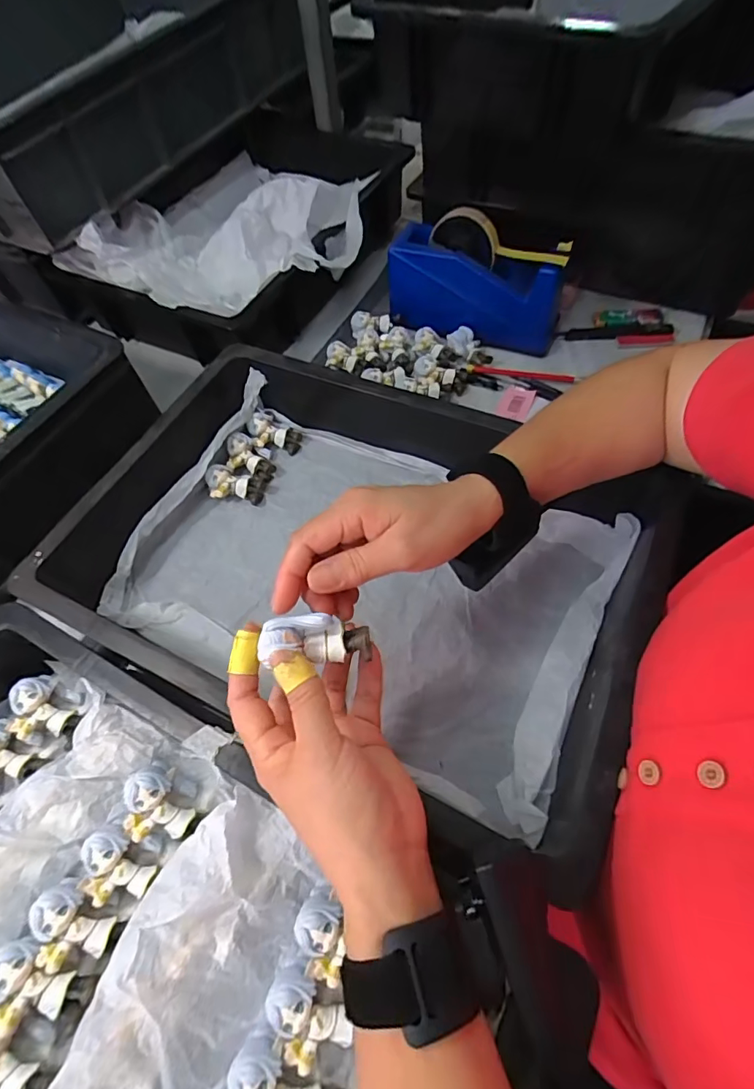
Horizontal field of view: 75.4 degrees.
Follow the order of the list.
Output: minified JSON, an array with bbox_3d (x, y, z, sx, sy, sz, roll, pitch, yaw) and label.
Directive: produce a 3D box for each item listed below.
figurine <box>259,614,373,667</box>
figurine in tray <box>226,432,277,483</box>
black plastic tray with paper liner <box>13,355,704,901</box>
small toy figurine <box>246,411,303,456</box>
[{"bbox_3d":[-0.034,0.053,0.270,0.055,0.019,0.022,5,58,-15],"label":"figurine"},{"bbox_3d":[-0.135,-0.090,0.515,0.060,0.018,0.035,41,69,3],"label":"figurine in tray"},{"bbox_3d":[-0.028,0.010,0.417,0.456,0.098,0.308,20,63,16],"label":"black plastic tray with paper liner"},{"bbox_3d":[-0.112,-0.121,0.531,0.061,0.018,0.036,27,62,-6],"label":"small toy figurine"}]

